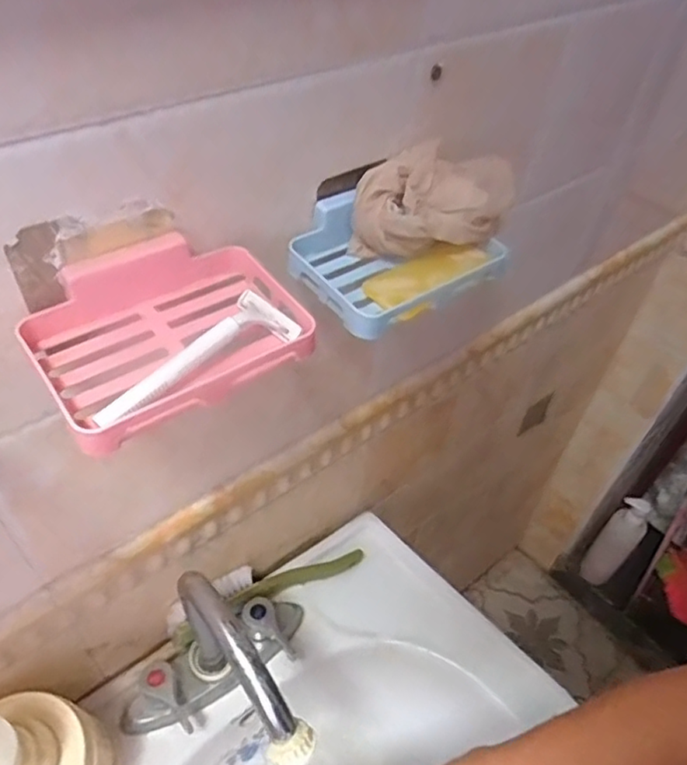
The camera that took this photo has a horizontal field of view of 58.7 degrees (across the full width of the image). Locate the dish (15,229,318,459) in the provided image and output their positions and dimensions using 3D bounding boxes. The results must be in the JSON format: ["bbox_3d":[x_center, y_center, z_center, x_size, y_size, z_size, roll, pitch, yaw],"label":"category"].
[{"bbox_3d":[-0.082,-0.027,0.293,0.124,0.034,0.091,-25,53,-25],"label":"dish"}]

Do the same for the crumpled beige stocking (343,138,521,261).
[{"bbox_3d":[0.058,-0.111,0.375,0.105,0.050,0.058,-20,51,-22],"label":"crumpled beige stocking"}]

